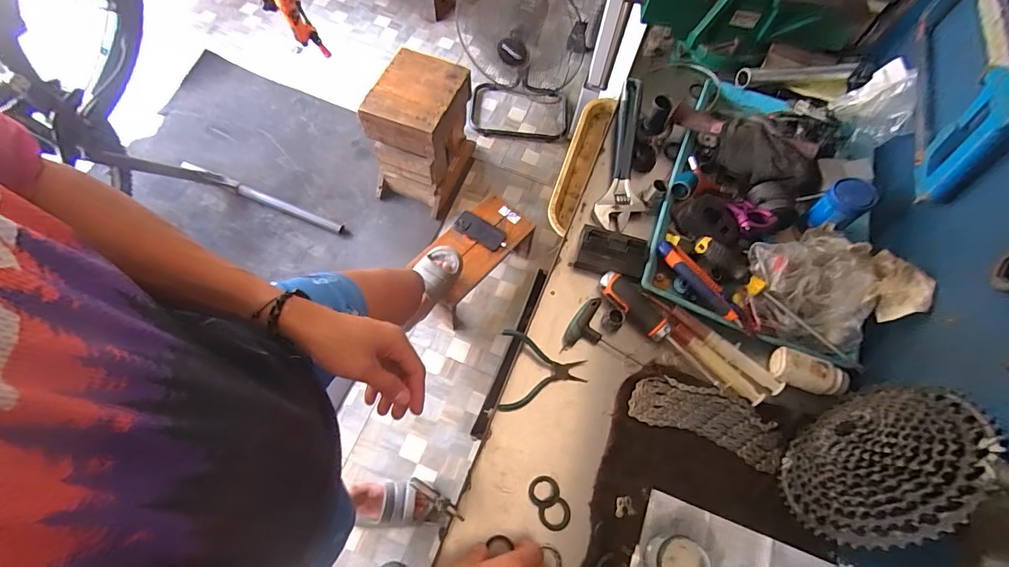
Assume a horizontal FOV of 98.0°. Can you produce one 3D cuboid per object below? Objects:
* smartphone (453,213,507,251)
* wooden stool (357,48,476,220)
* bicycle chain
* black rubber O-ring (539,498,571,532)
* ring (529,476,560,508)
[{"bbox_3d":[-0.077,-0.171,1.415,0.160,0.015,0.091,30,64,5],"label":"smartphone"},{"bbox_3d":[-0.291,-0.539,1.579,0.260,0.422,0.359,20,66,5],"label":"wooden stool"},{"bbox_3d":[0.256,0.167,0.557,0.183,0.011,0.074,22,66,6],"label":"bicycle chain"},{"bbox_3d":[0.059,0.265,0.499,0.034,0.010,0.031,1,66,-3],"label":"black rubber O-ring"},{"bbox_3d":[0.046,0.242,0.510,0.035,0.012,0.033,1,66,-3],"label":"ring"}]

